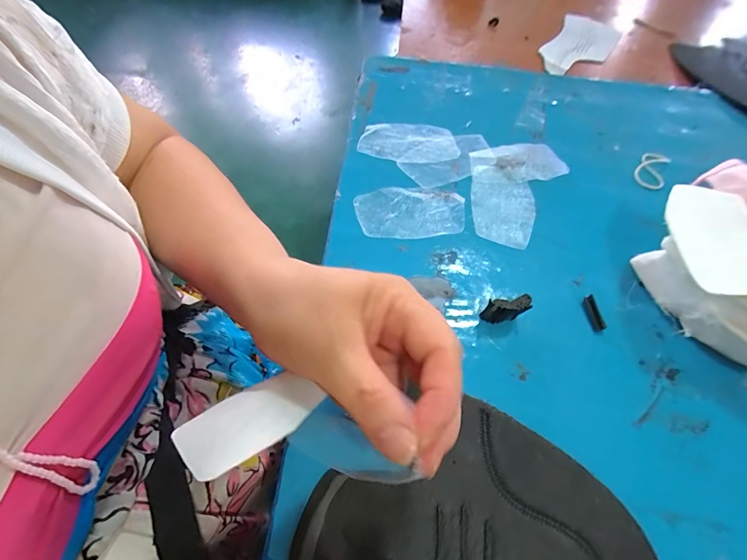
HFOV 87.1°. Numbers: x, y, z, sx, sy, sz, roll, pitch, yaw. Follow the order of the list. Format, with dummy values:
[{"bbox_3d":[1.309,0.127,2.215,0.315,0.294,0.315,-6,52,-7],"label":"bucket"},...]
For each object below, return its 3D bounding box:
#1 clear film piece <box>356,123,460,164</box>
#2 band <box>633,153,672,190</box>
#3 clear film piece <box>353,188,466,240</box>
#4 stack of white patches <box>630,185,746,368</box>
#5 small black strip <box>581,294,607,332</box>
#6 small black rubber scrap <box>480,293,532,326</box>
[{"bbox_3d":[0.033,-0.134,0.380,0.093,0.005,0.054,1,58,-2],"label":"clear film piece"},{"bbox_3d":[0.262,-0.104,0.370,0.026,0.010,0.046,30,62,15],"label":"band"},{"bbox_3d":[0.031,-0.058,0.332,0.090,0.004,0.053,-3,58,-4],"label":"clear film piece"},{"bbox_3d":[0.234,0.000,0.272,0.073,0.062,0.127,-17,60,-13],"label":"stack of white patches"},{"bbox_3d":[0.161,0.024,0.286,0.006,0.009,0.026,-8,59,-8],"label":"small black strip"},{"bbox_3d":[0.093,0.020,0.275,0.030,0.024,0.009,-7,59,-7],"label":"small black rubber scrap"}]

